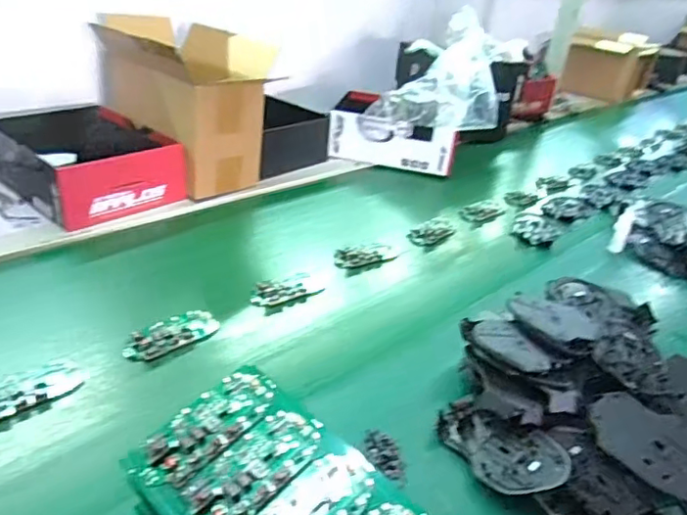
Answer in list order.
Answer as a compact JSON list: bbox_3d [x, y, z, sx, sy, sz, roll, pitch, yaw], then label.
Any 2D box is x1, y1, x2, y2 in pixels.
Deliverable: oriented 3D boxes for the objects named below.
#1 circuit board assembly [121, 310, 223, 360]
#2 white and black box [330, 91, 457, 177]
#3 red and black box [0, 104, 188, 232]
[{"bbox_3d":[-0.183,0.083,0.624,0.043,0.015,0.107,29,36,32],"label":"circuit board assembly"},{"bbox_3d":[0.104,-0.252,1.162,0.241,0.094,0.160,11,30,5],"label":"white and black box"},{"bbox_3d":[-0.403,-0.156,0.888,0.278,0.090,0.191,29,36,32],"label":"red and black box"}]

